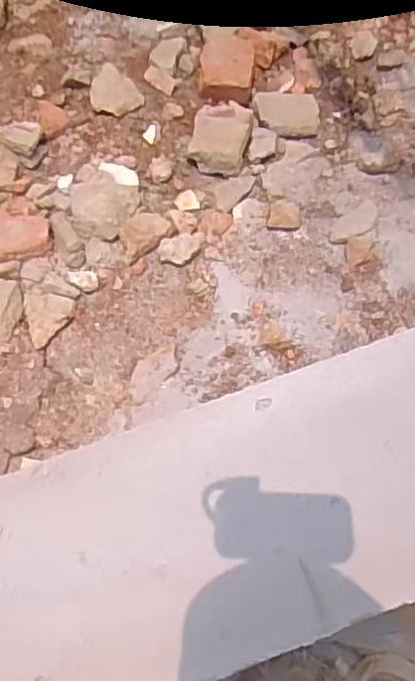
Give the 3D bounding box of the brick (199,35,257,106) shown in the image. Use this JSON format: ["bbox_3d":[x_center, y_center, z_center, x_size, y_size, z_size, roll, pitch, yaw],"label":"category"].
[{"bbox_3d":[0.031,-0.425,0.933,0.081,0.032,0.111,4,69,3],"label":"brick"}]

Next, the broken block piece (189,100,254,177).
[{"bbox_3d":[0.020,-0.303,0.886,0.082,0.035,0.127,10,69,5],"label":"broken block piece"}]

